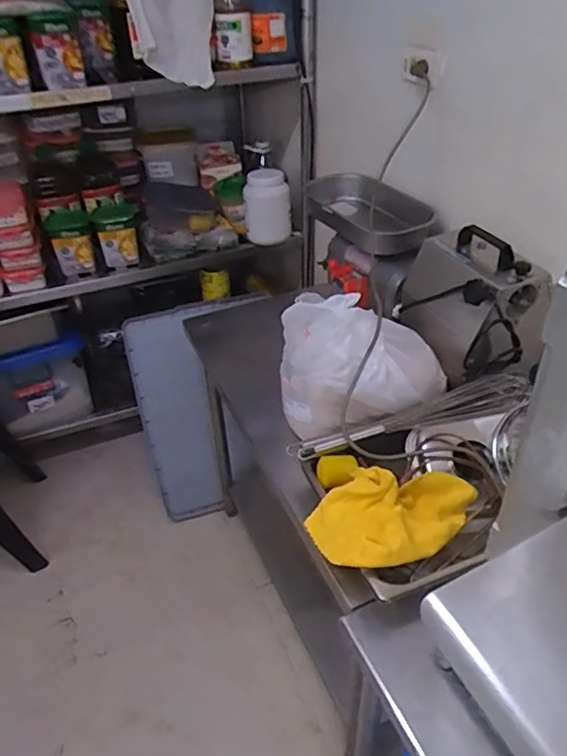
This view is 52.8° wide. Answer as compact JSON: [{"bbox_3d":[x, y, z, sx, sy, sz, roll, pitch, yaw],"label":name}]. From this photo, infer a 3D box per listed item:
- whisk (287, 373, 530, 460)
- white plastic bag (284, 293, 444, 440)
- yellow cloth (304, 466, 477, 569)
[{"bbox_3d":[0.231,0.065,1.055,0.454,0.074,0.089,-8,38,-8],"label":"whisk"},{"bbox_3d":[0.154,-0.033,1.100,0.309,0.239,0.214,-5,38,-4],"label":"white plastic bag"},{"bbox_3d":[0.181,0.212,0.904,0.257,0.072,0.168,-16,40,-18],"label":"yellow cloth"}]

